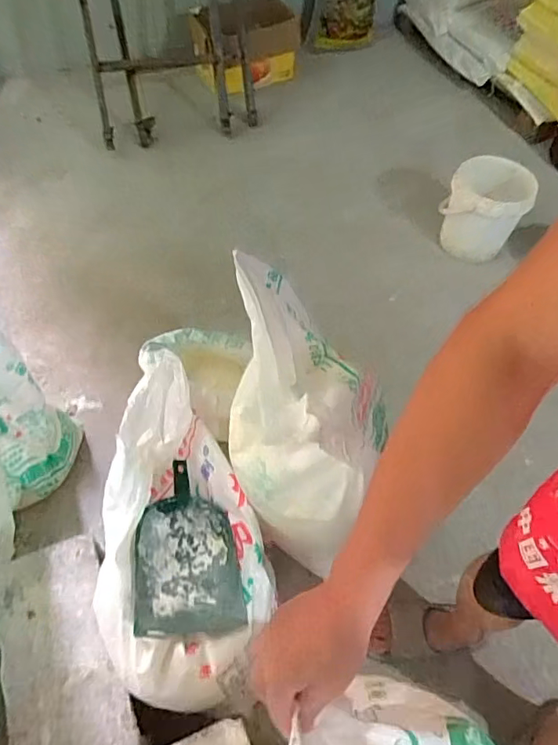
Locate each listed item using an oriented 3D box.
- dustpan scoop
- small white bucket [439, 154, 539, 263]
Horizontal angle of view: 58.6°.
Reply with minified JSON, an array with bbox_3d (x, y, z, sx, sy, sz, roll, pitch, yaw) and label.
[{"bbox_3d":[-0.170,0.314,0.921,0.174,0.110,0.320,-9,58,-8],"label":"dustpan scoop"},{"bbox_3d":[0.692,-0.554,1.699,0.251,0.240,0.272,1,57,-1],"label":"small white bucket"}]

